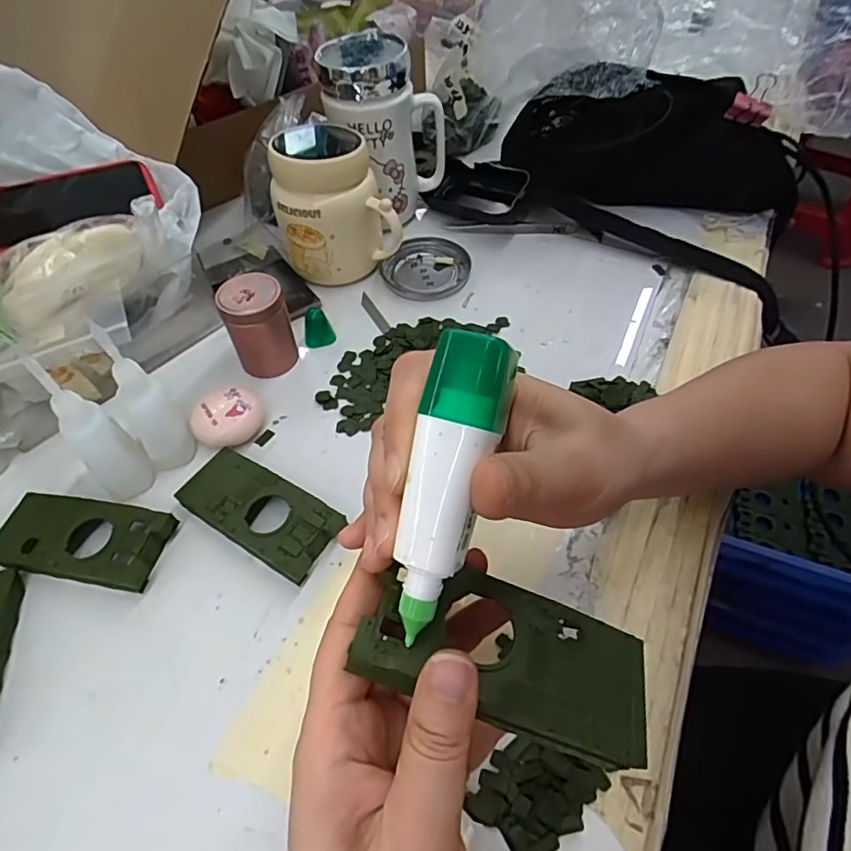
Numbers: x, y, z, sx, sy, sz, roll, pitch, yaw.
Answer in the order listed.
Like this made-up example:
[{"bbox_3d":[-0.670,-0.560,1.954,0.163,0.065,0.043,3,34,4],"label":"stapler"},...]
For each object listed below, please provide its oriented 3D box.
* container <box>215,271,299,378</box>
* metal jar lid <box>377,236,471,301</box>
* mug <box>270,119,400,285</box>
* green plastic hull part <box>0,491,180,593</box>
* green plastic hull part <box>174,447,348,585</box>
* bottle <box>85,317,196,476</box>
[{"bbox_3d":[-0.122,-0.073,0.402,0.043,0.064,0.041,-1,52,1],"label":"container"},{"bbox_3d":[0.000,-0.141,0.485,0.076,0.007,0.075,-1,52,1],"label":"metal jar lid"},{"bbox_3d":[-0.073,-0.185,0.453,0.096,0.116,0.082,-7,52,-4],"label":"mug"},{"bbox_3d":[-0.209,0.068,0.327,0.108,0.021,0.046,9,53,8],"label":"green plastic hull part"},{"bbox_3d":[-0.103,0.052,0.335,0.104,0.020,0.046,27,57,21],"label":"green plastic hull part"},{"bbox_3d":[-0.173,-0.015,0.331,0.032,0.099,0.030,-32,58,-21],"label":"bottle"}]

